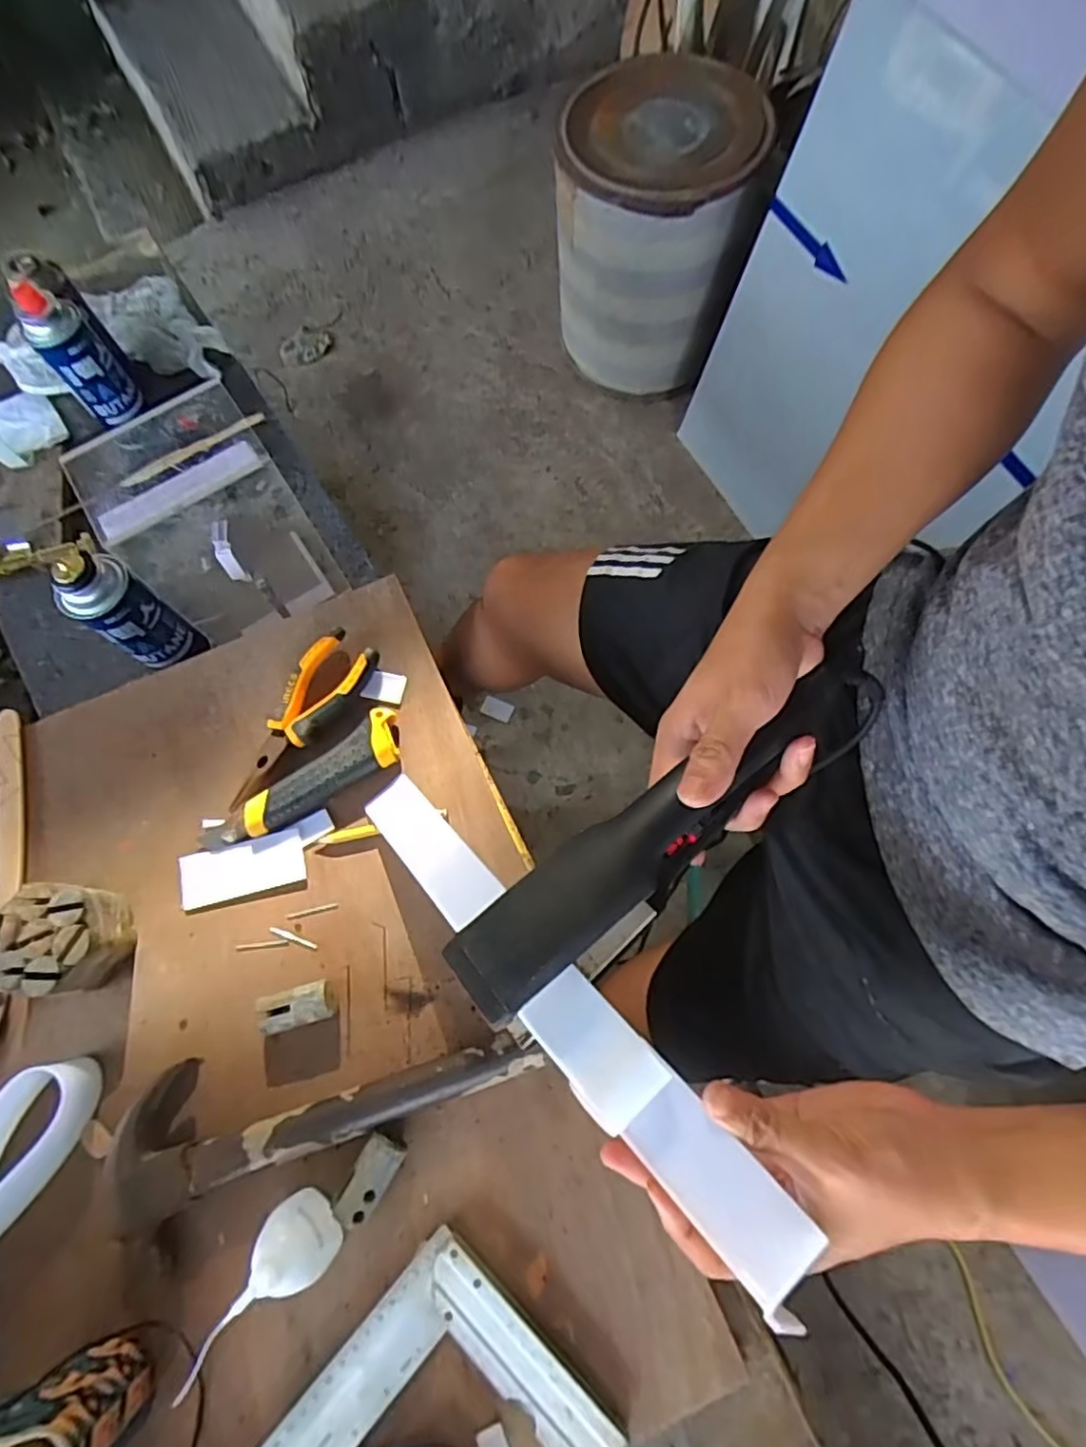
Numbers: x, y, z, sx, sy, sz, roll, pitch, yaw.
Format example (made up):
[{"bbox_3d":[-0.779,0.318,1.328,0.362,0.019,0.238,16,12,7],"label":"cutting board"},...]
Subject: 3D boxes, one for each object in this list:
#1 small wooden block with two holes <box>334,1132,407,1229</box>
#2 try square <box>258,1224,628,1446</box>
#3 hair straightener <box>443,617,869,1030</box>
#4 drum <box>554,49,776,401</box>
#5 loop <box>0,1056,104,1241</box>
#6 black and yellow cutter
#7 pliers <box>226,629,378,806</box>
[{"bbox_3d":[-0.108,0.288,0.419,0.024,0.023,0.050,28,73,9],"label":"small wooden block with two holes"},{"bbox_3d":[-0.093,0.445,0.364,0.147,0.014,0.251,41,76,13],"label":"try square"},{"bbox_3d":[0.078,0.048,0.371,0.298,0.036,0.053,-36,74,-15],"label":"hair straightener"},{"bbox_3d":[0.228,-1.004,1.399,0.372,0.457,0.406,0,71,0],"label":"drum"},{"bbox_3d":[-0.339,0.284,0.419,0.043,0.043,0.131,20,72,7],"label":"loop"},{"bbox_3d":[-0.180,0.049,0.502,0.168,0.024,0.039,-35,74,-11],"label":"black and yellow cutter"},{"bbox_3d":[-0.191,-0.003,0.516,0.045,0.025,0.150,30,74,10],"label":"pliers"}]

